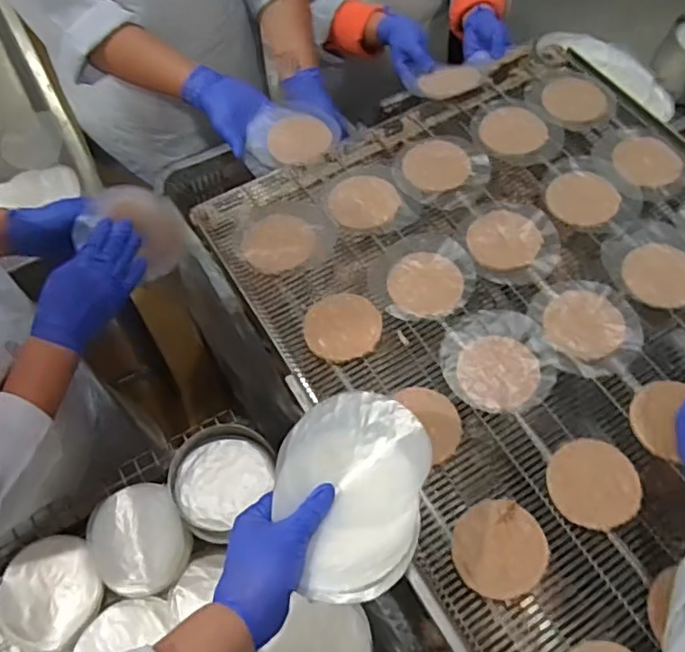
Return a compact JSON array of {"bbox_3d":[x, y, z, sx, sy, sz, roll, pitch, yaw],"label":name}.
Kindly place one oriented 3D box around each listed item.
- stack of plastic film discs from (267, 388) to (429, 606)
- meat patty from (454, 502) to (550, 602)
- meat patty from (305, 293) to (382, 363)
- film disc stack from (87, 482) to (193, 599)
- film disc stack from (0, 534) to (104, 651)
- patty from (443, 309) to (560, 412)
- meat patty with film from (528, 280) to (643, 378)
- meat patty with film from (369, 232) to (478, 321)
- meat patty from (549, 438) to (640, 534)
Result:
[{"bbox_3d":[0.004,0.136,0.513,0.122,0.022,0.169,13,63,4],"label":"stack of plastic film discs"},{"bbox_3d":[0.144,0.202,0.557,0.083,0.009,0.083,1,63,-2],"label":"meat patty"},{"bbox_3d":[0.001,0.000,0.678,0.081,0.007,0.083,5,63,0],"label":"meat patty"},{"bbox_3d":[-0.274,0.291,0.836,0.122,0.032,0.145,-33,75,-1],"label":"film disc stack"},{"bbox_3d":[-0.389,0.355,0.820,0.133,0.046,0.133,14,63,5],"label":"film disc stack"},{"bbox_3d":[0.164,0.036,0.652,0.111,0.010,0.114,1,63,-2],"label":"patty"},{"bbox_3d":[0.270,-0.002,0.673,0.107,0.008,0.115,1,63,-2],"label":"meat patty with film"},{"bbox_3d":[0.094,-0.061,0.709,0.119,0.009,0.115,1,63,-2],"label":"meat patty with film"},{"bbox_3d":[0.239,0.149,0.583,0.079,0.014,0.082,1,63,-2],"label":"meat patty"}]

